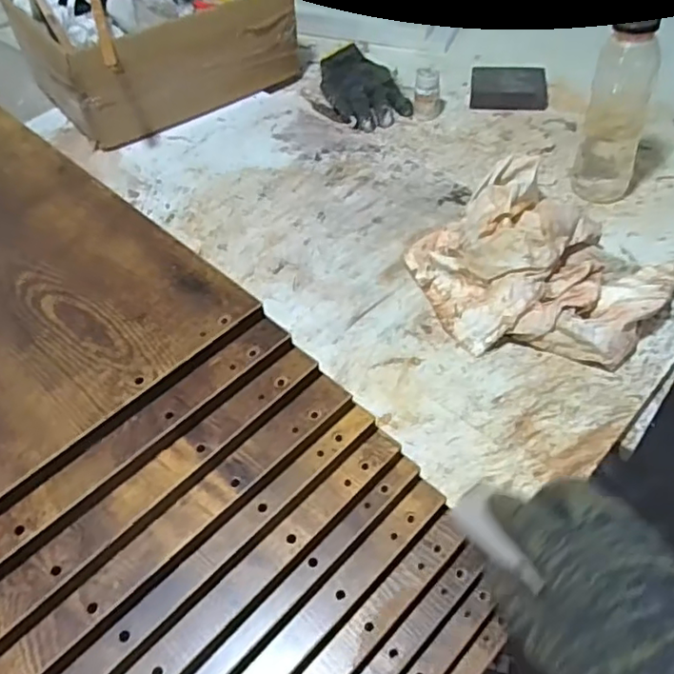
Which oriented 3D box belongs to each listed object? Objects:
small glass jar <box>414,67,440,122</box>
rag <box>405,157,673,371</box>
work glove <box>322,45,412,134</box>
[{"bbox_3d":[0.117,-0.315,0.790,0.032,0.059,0.030,-2,50,2],"label":"small glass jar"},{"bbox_3d":[0.195,-0.070,0.582,0.221,0.062,0.233,34,60,27],"label":"rag"},{"bbox_3d":[0.025,-0.355,0.855,0.089,0.033,0.185,-22,52,-14],"label":"work glove"}]

